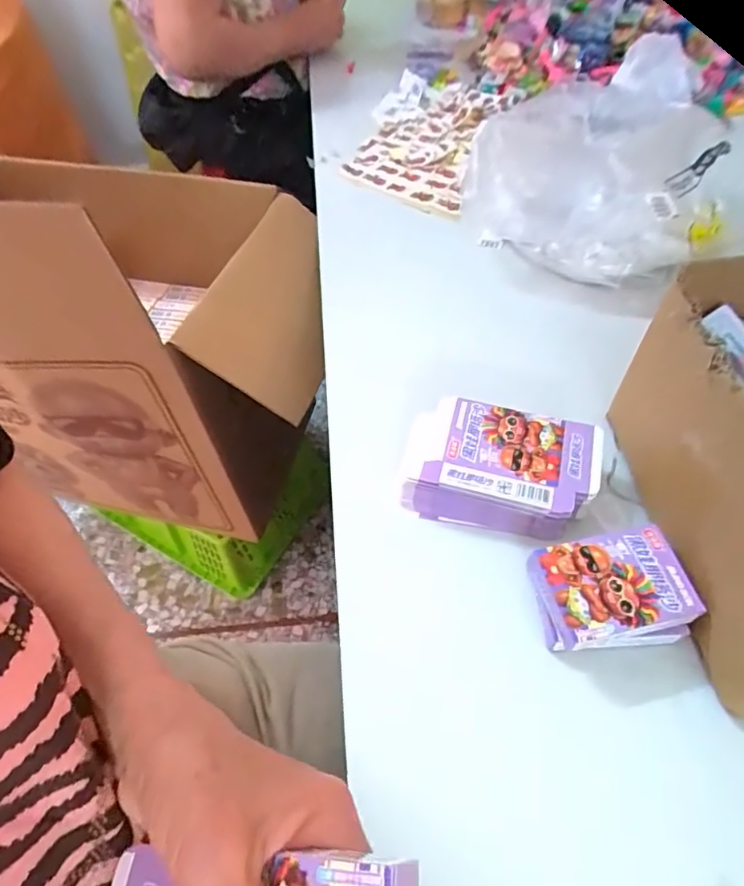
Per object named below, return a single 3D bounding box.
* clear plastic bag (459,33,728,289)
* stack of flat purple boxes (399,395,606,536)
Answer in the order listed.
[{"bbox_3d":[0.259,-0.323,0.626,0.238,0.129,0.254,22,56,18],"label":"clear plastic bag"},{"bbox_3d":[0.105,0.020,0.445,0.147,0.049,0.090,11,54,10],"label":"stack of flat purple boxes"}]

